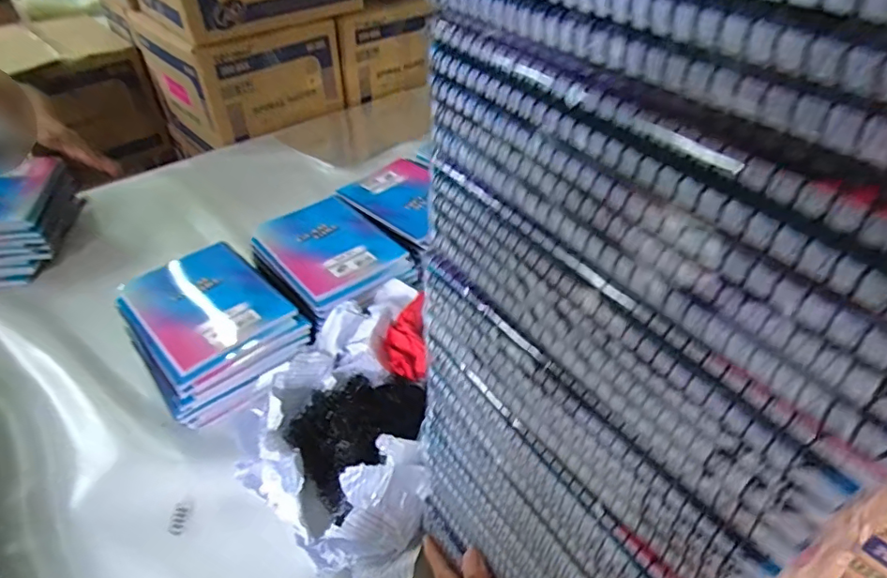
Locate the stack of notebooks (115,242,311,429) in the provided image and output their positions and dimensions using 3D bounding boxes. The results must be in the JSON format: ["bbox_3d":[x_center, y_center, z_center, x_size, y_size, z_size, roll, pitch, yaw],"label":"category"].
[{"bbox_3d":[-0.289,0.051,0.678,0.169,0.121,0.190,-30,50,-28],"label":"stack of notebooks"}]

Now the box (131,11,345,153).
[{"bbox_3d":[-0.492,-0.534,1.307,0.342,0.240,0.399,-28,49,-27],"label":"box"}]

